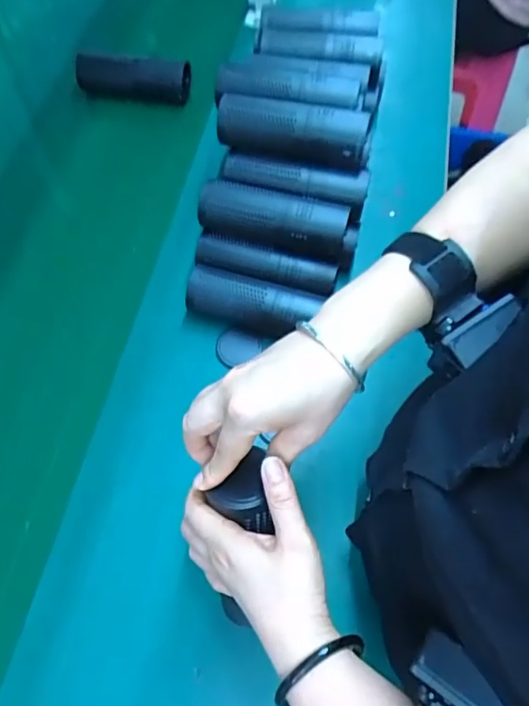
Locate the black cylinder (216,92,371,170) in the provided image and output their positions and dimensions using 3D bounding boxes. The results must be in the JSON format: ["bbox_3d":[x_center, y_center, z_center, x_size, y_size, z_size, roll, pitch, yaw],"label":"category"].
[{"bbox_3d":[0.030,-0.246,0.583,0.164,0.044,0.046,12,63,6],"label":"black cylinder"}]

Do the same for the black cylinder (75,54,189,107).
[{"bbox_3d":[-0.199,-0.424,0.809,0.169,0.059,0.050,7,62,3],"label":"black cylinder"}]

